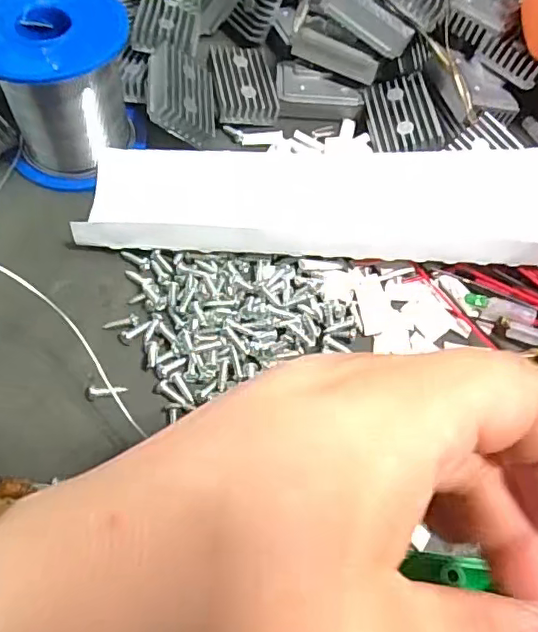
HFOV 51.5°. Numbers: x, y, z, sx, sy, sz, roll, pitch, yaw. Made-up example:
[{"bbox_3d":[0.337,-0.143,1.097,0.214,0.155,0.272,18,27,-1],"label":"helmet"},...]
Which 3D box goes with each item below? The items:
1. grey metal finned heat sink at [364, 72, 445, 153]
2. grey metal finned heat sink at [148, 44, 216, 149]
[{"bbox_3d":[0.066,-0.101,0.279,0.032,0.008,0.049,-2,63,-3],"label":"grey metal finned heat sink"},{"bbox_3d":[-0.043,-0.109,0.274,0.034,0.010,0.046,15,62,-35],"label":"grey metal finned heat sink"}]

